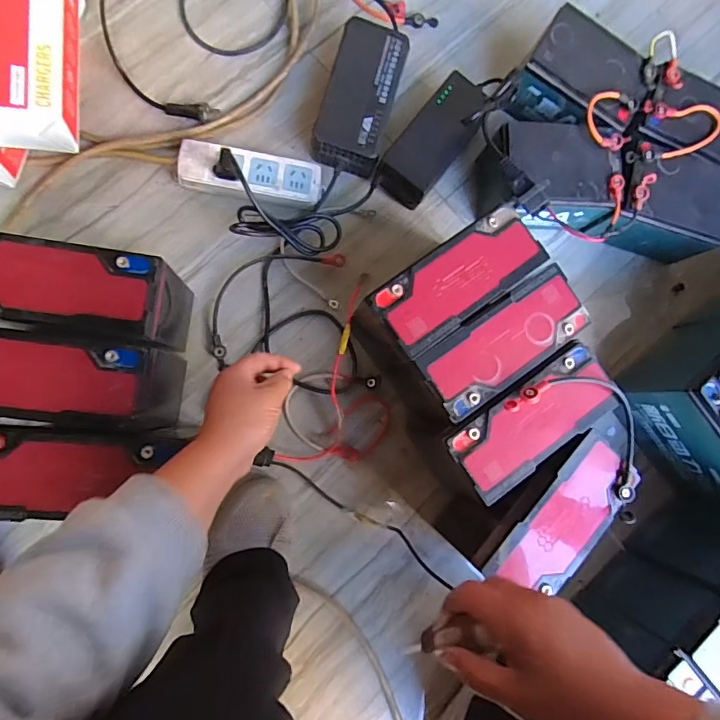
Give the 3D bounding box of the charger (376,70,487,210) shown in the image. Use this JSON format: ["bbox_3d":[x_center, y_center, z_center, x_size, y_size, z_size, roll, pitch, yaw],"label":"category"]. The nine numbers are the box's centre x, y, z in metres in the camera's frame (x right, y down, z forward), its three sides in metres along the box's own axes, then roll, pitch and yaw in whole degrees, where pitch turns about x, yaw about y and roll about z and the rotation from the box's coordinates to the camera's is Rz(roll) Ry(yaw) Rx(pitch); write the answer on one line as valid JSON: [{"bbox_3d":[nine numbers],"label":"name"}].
[{"bbox_3d":[0.093,-0.282,0.614,0.070,0.054,0.172,38,81,-4],"label":"charger"}]

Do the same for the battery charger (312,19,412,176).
[{"bbox_3d":[0.000,-0.325,0.601,0.091,0.056,0.180,16,84,-7],"label":"battery charger"}]

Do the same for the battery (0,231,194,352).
[{"bbox_3d":[-0.276,-0.062,0.483,0.173,0.166,0.087,9,85,-8],"label":"battery"}]

